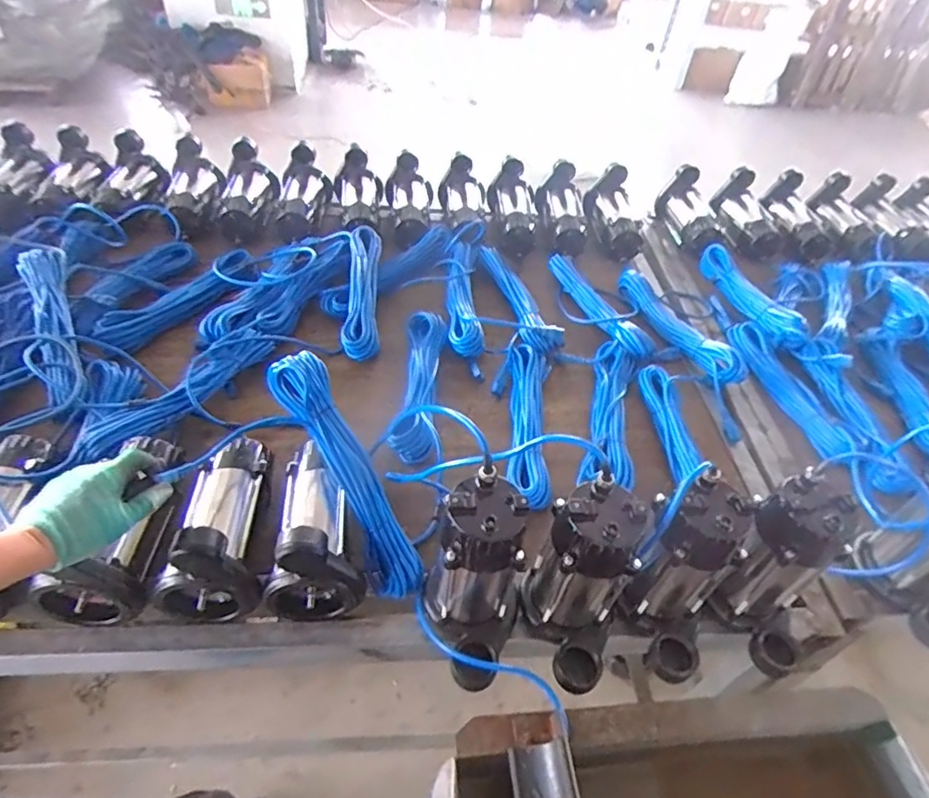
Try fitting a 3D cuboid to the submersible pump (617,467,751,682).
[{"bbox_3d":[0.270,0.220,0.681,0.104,0.228,0.147,-16,50,-21],"label":"submersible pump"}]

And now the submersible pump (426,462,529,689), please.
[{"bbox_3d":[0.016,0.217,0.654,0.111,0.231,0.155,-2,46,-9],"label":"submersible pump"}]

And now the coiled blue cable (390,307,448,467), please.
[{"bbox_3d":[-0.078,-0.041,1.003,0.079,0.043,0.351,5,46,-2],"label":"coiled blue cable"}]

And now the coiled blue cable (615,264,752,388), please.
[{"bbox_3d":[0.437,-0.161,1.191,0.091,0.057,0.364,-15,50,-21],"label":"coiled blue cable"}]

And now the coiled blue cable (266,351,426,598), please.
[{"bbox_3d":[-0.161,0.104,0.776,0.073,0.064,0.356,-27,84,-26],"label":"coiled blue cable"}]

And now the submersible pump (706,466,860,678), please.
[{"bbox_3d":[0.400,0.218,0.699,0.101,0.220,0.153,-21,52,-25],"label":"submersible pump"}]

